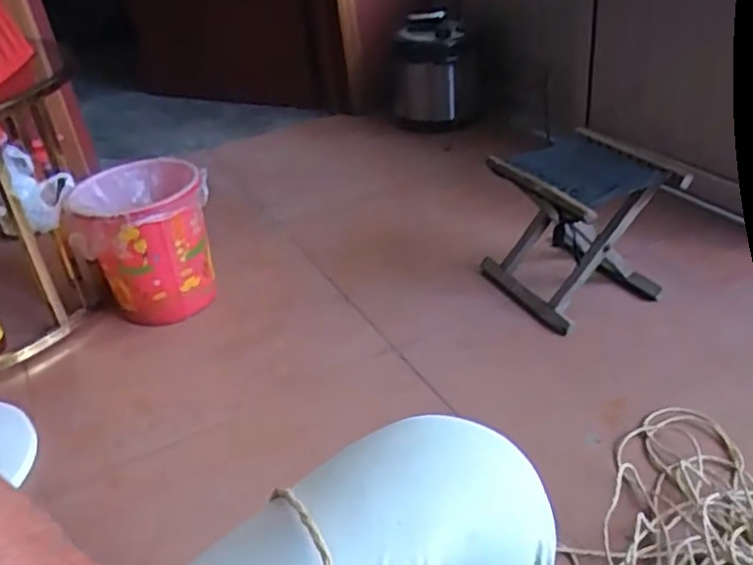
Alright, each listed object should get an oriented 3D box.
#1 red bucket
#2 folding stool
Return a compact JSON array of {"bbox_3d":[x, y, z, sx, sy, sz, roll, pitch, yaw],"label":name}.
[{"bbox_3d":[-0.445,-0.065,1.337,0.241,0.277,0.241,-5,33,3],"label":"red bucket"},{"bbox_3d":[0.365,-0.098,1.235,0.244,0.250,0.255,-18,34,-17],"label":"folding stool"}]

